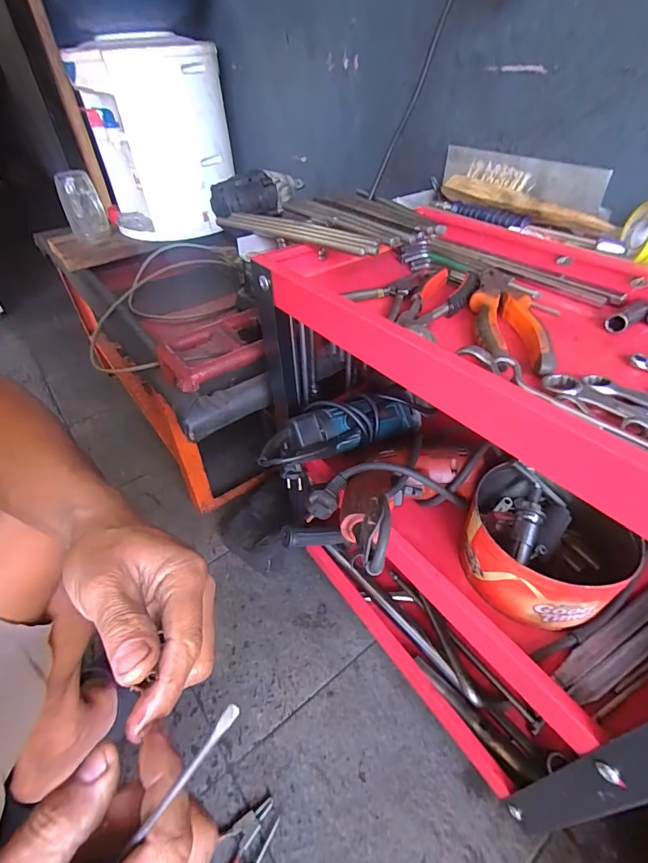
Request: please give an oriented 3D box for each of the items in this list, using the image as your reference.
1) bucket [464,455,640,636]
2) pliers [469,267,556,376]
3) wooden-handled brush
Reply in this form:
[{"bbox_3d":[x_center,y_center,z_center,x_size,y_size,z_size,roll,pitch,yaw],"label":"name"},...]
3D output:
[{"bbox_3d":[0.229,0.118,0.429,0.155,0.071,0.145,-1,43,1],"label":"bucket"},{"bbox_3d":[0.163,-0.113,0.374,0.055,0.014,0.189,6,44,9],"label":"pliers"},{"bbox_3d":[0.226,-0.273,0.477,0.045,0.037,0.225,-25,48,-22],"label":"wooden-handled brush"}]

